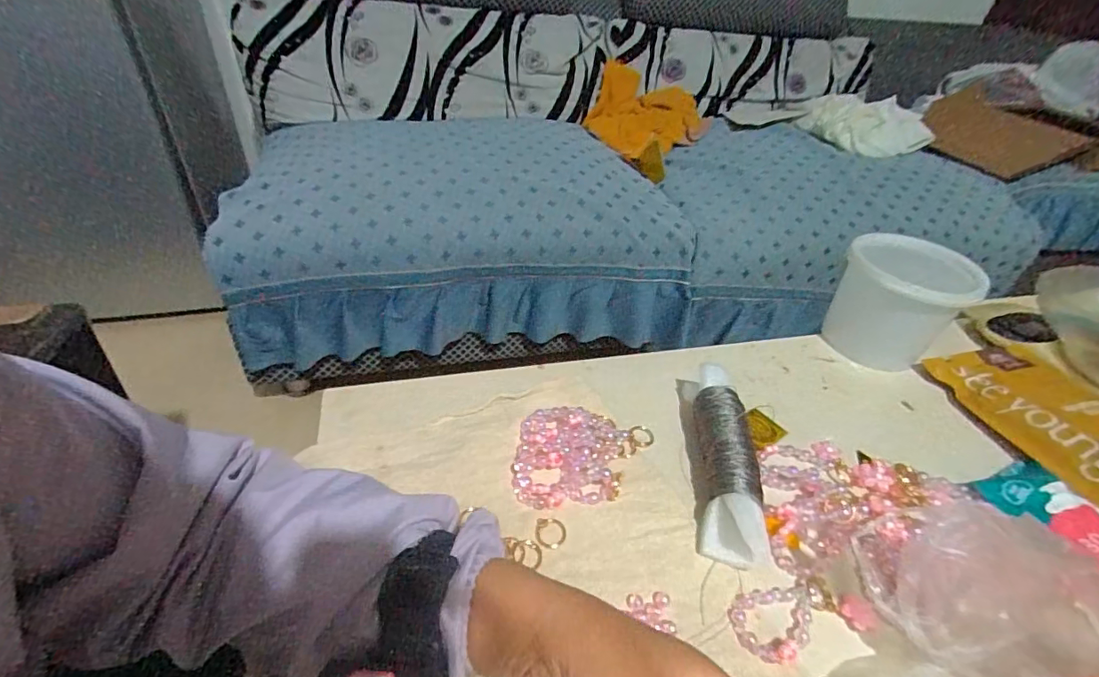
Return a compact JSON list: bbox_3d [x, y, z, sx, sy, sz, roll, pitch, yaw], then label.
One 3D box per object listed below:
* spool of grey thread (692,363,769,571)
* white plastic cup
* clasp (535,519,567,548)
[{"bbox_3d":[0.145,0.097,0.418,0.045,0.042,0.181,10,39,4],"label":"spool of grey thread"},{"bbox_3d":[0.388,-0.048,0.565,0.120,0.117,0.109,18,40,14],"label":"white plastic cup"},{"bbox_3d":[0.001,0.147,0.373,0.023,0.004,0.022,4,39,-3],"label":"clasp"}]

